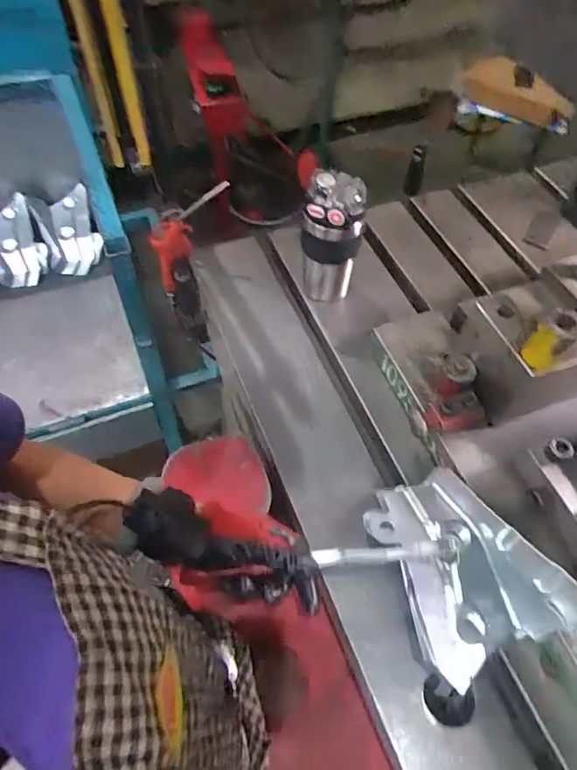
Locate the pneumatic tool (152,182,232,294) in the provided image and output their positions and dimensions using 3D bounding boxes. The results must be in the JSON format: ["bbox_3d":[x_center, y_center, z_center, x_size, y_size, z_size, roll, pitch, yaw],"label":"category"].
[{"bbox_3d":[-0.172,-0.232,0.789,0.074,0.228,0.039,6,49,-38],"label":"pneumatic tool"}]

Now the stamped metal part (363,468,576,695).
[{"bbox_3d":[0.172,0.180,0.521,0.145,0.063,0.195,-18,59,-15],"label":"stamped metal part"}]

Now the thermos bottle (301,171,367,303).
[{"bbox_3d":[0.058,-0.193,0.701,0.080,0.192,0.068,12,56,5],"label":"thermos bottle"}]

